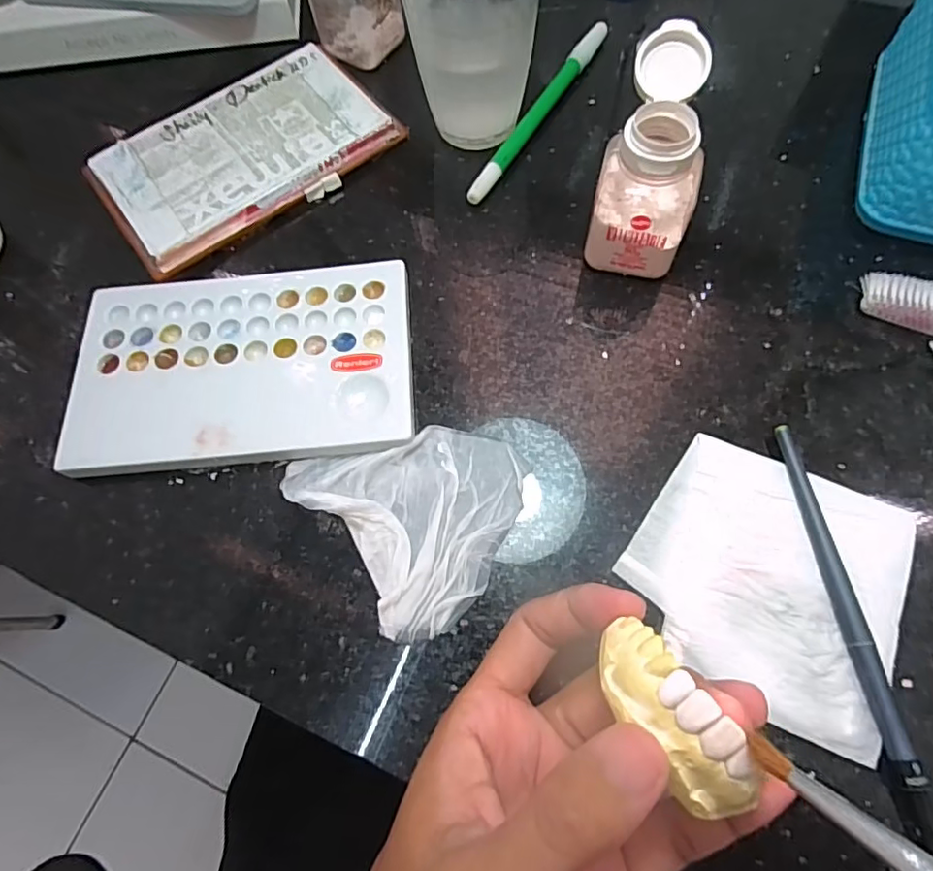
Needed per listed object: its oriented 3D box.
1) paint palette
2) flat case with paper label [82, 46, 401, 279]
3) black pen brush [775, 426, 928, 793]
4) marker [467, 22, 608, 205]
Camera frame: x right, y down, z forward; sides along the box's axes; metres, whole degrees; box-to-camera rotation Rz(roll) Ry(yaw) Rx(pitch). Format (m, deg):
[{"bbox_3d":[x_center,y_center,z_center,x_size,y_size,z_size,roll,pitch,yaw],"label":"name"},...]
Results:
[{"bbox_3d":[-0.101,-0.032,0.260,0.152,0.012,0.092,-5,67,1],"label":"paint palette"},{"bbox_3d":[-0.119,-0.152,0.307,0.150,0.015,0.089,-34,70,-11],"label":"flat case with paper label"},{"bbox_3d":[0.139,0.057,0.211,0.007,0.007,0.127,-7,67,0],"label":"black pen brush"},{"bbox_3d":[0.041,-0.178,0.311,0.010,0.013,0.141,28,72,14],"label":"marker"}]

